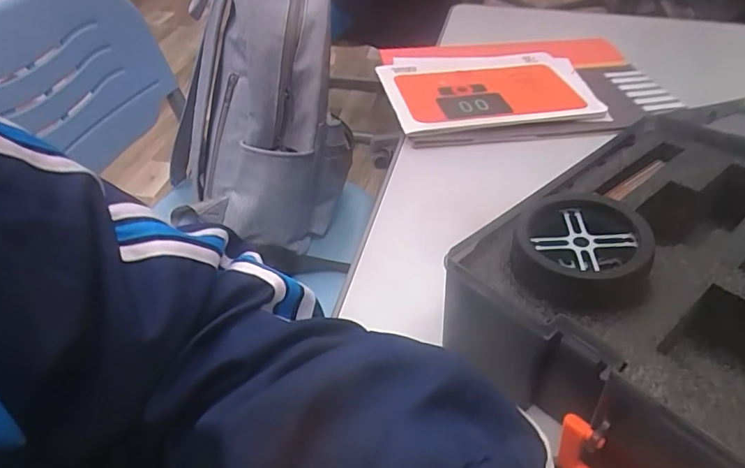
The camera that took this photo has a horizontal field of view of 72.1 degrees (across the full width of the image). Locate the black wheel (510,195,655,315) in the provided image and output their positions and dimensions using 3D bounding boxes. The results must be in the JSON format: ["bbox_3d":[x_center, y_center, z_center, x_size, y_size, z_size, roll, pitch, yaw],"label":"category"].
[{"bbox_3d":[0.105,0.009,0.258,0.061,0.024,0.062,0,42,0],"label":"black wheel"}]

